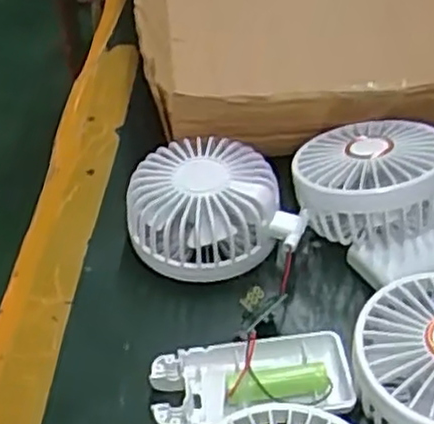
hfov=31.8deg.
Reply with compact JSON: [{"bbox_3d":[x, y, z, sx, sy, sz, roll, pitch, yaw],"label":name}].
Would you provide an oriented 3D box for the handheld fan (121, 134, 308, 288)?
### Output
[{"bbox_3d":[-0.003,-0.003,0.436,0.097,0.045,0.078,-7,44,-2],"label":"handheld fan"}]

